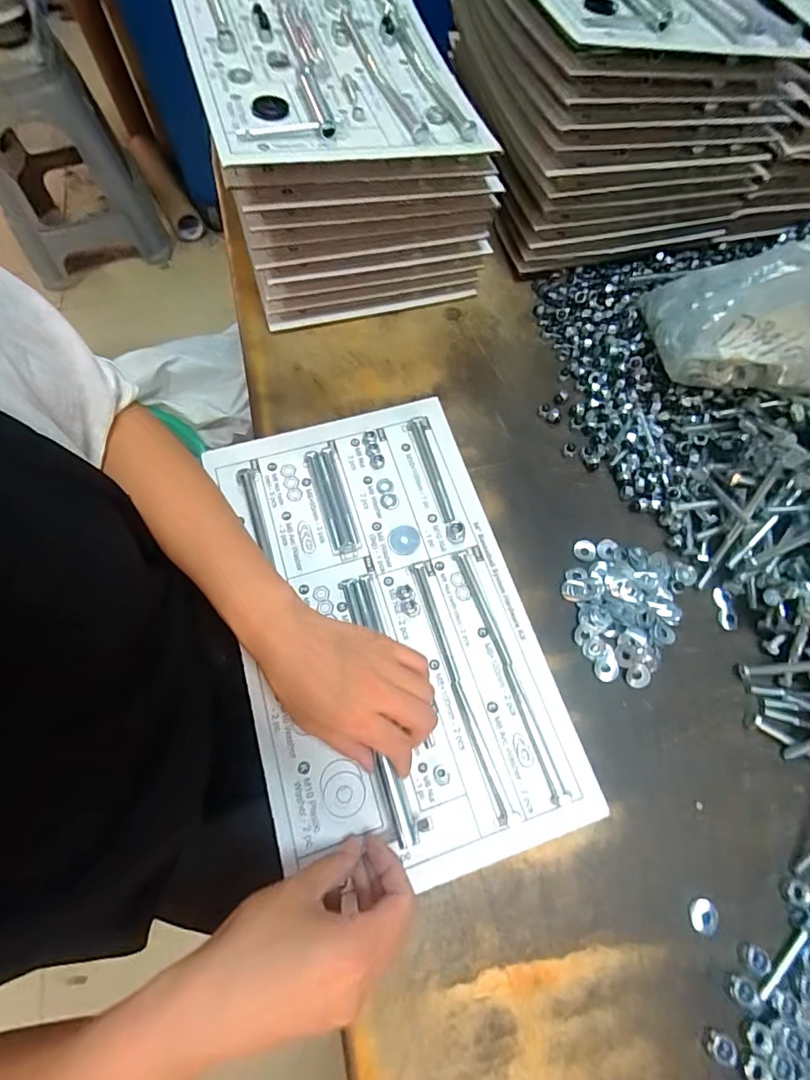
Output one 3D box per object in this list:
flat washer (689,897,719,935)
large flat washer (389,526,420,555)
[{"bbox_3d":[0.213,0.267,0.337,0.019,0.004,0.021,12,68,3],"label":"flat washer"},{"bbox_3d":[0.000,0.000,0.434,0.027,0.004,0.027,1,68,-2],"label":"large flat washer"}]

